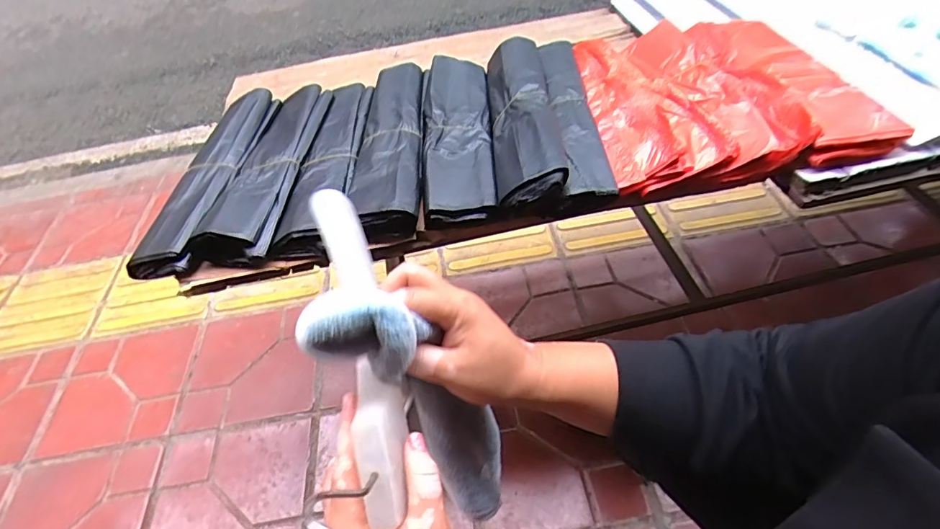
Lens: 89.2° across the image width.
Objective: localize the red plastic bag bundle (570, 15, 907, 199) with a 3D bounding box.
[{"bbox_3d":[0.327,-0.239,0.659,0.336,0.048,0.335,-8,50,0],"label":"red plastic bag bundle"}]

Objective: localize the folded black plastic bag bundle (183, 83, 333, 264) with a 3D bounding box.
[{"bbox_3d":[-0.264,-0.141,0.643,0.092,0.036,0.338,-1,50,6],"label":"folded black plastic bag bundle"}]

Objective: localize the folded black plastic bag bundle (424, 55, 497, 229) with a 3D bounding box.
[{"bbox_3d":[-0.017,-0.184,0.640,0.089,0.036,0.340,-4,50,3],"label":"folded black plastic bag bundle"}]

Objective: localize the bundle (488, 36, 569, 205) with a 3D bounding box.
[{"bbox_3d":[0.065,-0.204,0.627,0.078,0.038,0.355,-3,50,3],"label":"bundle"}]

